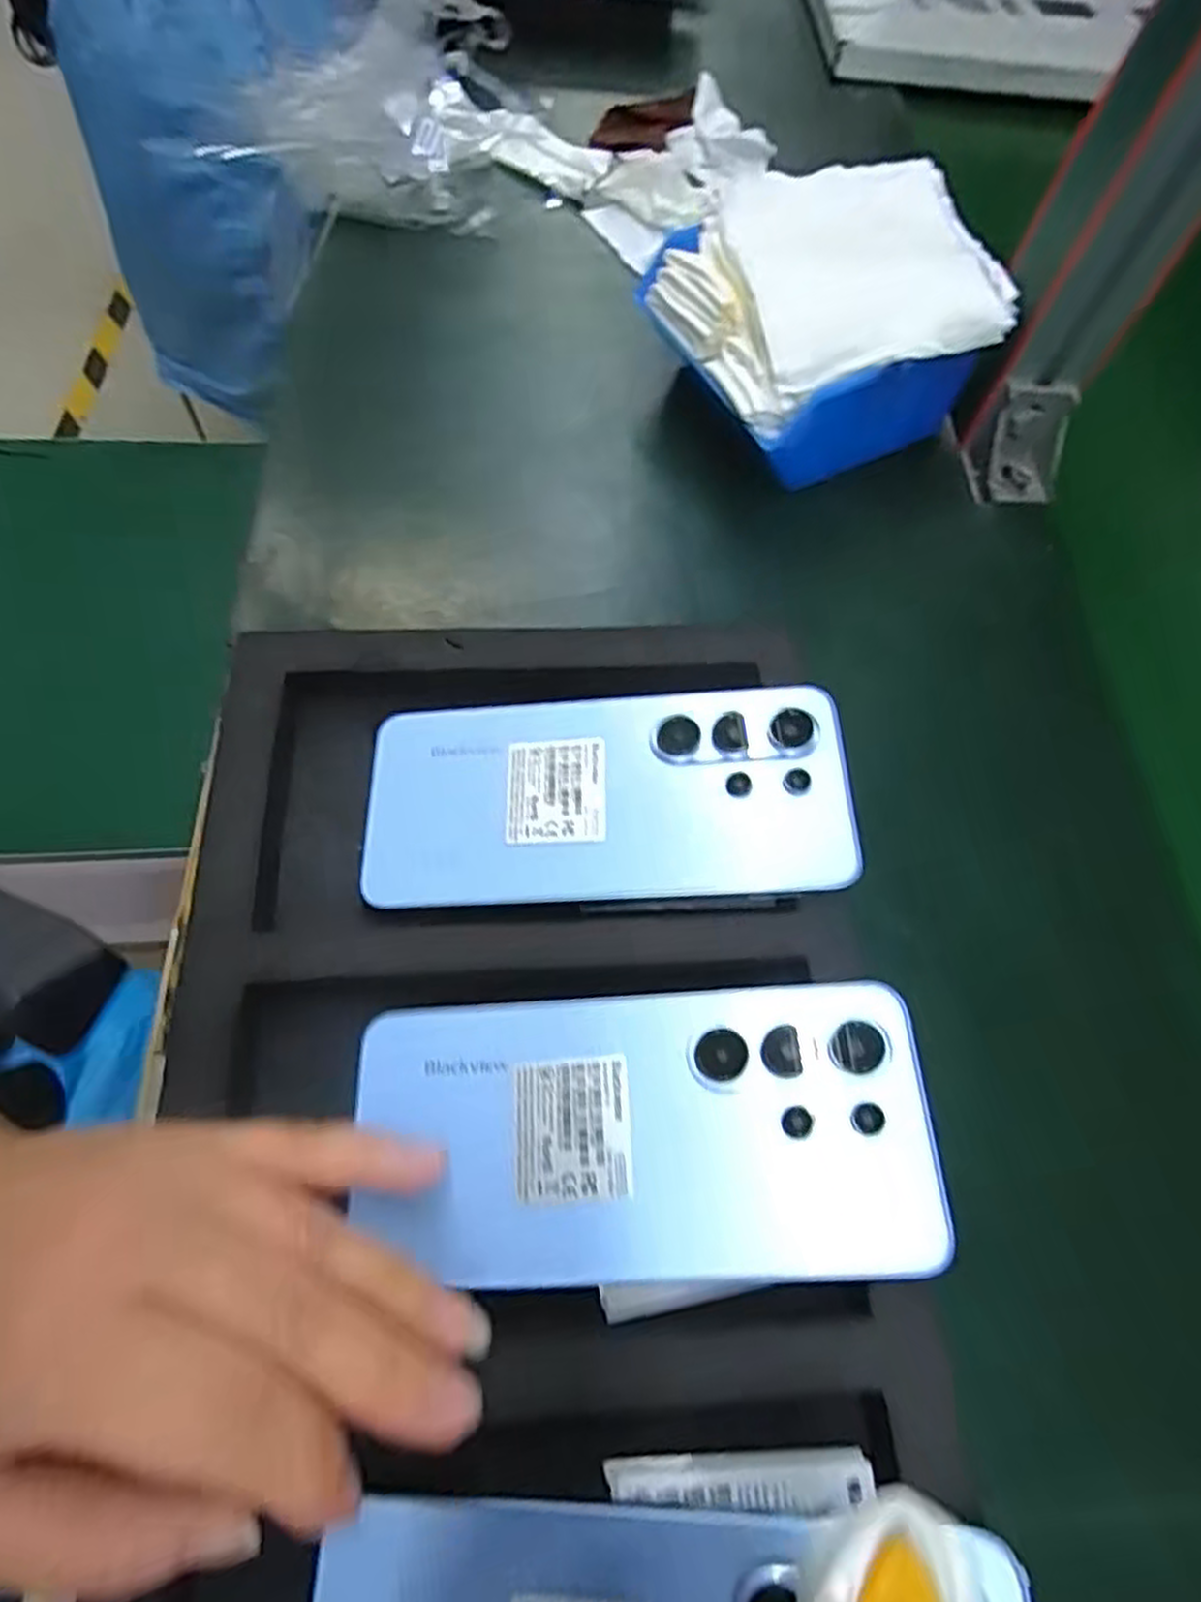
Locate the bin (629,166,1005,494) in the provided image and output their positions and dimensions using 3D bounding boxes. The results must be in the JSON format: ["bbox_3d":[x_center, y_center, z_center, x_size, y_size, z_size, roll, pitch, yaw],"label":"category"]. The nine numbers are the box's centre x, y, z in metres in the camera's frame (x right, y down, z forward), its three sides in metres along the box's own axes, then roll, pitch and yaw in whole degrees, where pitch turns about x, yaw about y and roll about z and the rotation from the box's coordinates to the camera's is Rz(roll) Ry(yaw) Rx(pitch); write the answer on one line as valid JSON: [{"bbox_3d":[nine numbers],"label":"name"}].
[{"bbox_3d":[0.101,-0.224,0.364,0.126,0.077,0.133,-25,70,-16],"label":"bin"}]

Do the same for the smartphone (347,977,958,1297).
[{"bbox_3d":[0.011,0.097,0.228,0.166,0.006,0.080,-2,62,6],"label":"smartphone"}]

